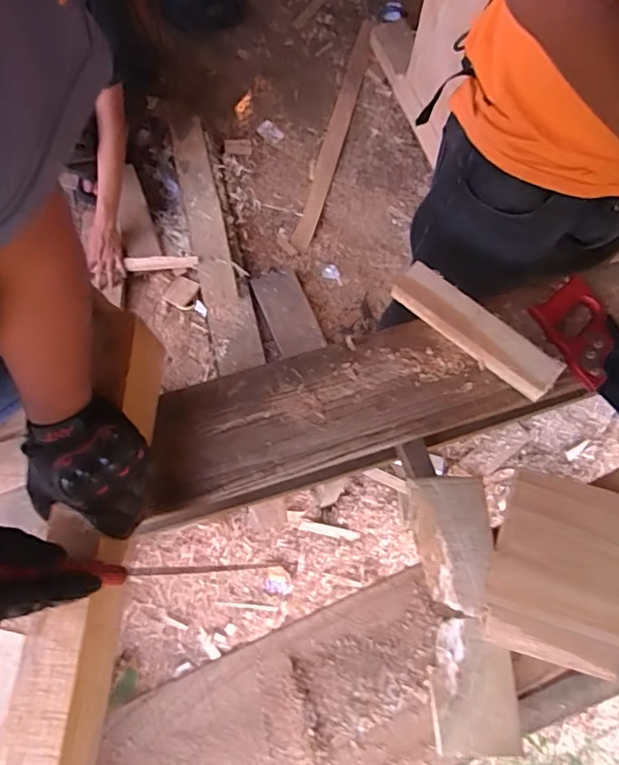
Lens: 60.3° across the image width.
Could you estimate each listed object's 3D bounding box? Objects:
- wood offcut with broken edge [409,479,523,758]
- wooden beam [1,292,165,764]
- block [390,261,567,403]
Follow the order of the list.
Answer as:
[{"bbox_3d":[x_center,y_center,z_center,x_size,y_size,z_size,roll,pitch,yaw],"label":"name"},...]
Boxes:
[{"bbox_3d":[0.174,0.256,0.604,0.083,0.030,0.285,-3,73,-2],"label":"wood offcut with broken edge"},{"bbox_3d":[-0.234,0.201,0.576,0.062,0.124,0.562,6,72,0],"label":"wooden beam"},{"bbox_3d":[0.219,-0.072,0.709,0.237,0.035,0.057,39,76,9],"label":"block"}]

